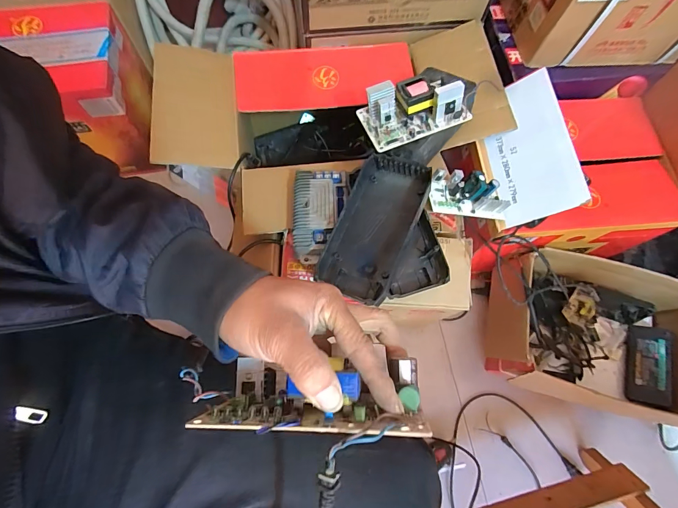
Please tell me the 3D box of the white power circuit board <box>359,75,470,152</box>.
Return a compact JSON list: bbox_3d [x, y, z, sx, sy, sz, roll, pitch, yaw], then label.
[{"bbox_3d":[0.119,-0.242,0.579,0.163,0.063,0.106,-22,69,2],"label":"white power circuit board"}]

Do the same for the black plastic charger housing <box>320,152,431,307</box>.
[{"bbox_3d":[0.054,-0.051,0.525,0.116,0.041,0.193,16,77,24],"label":"black plastic charger housing"}]

